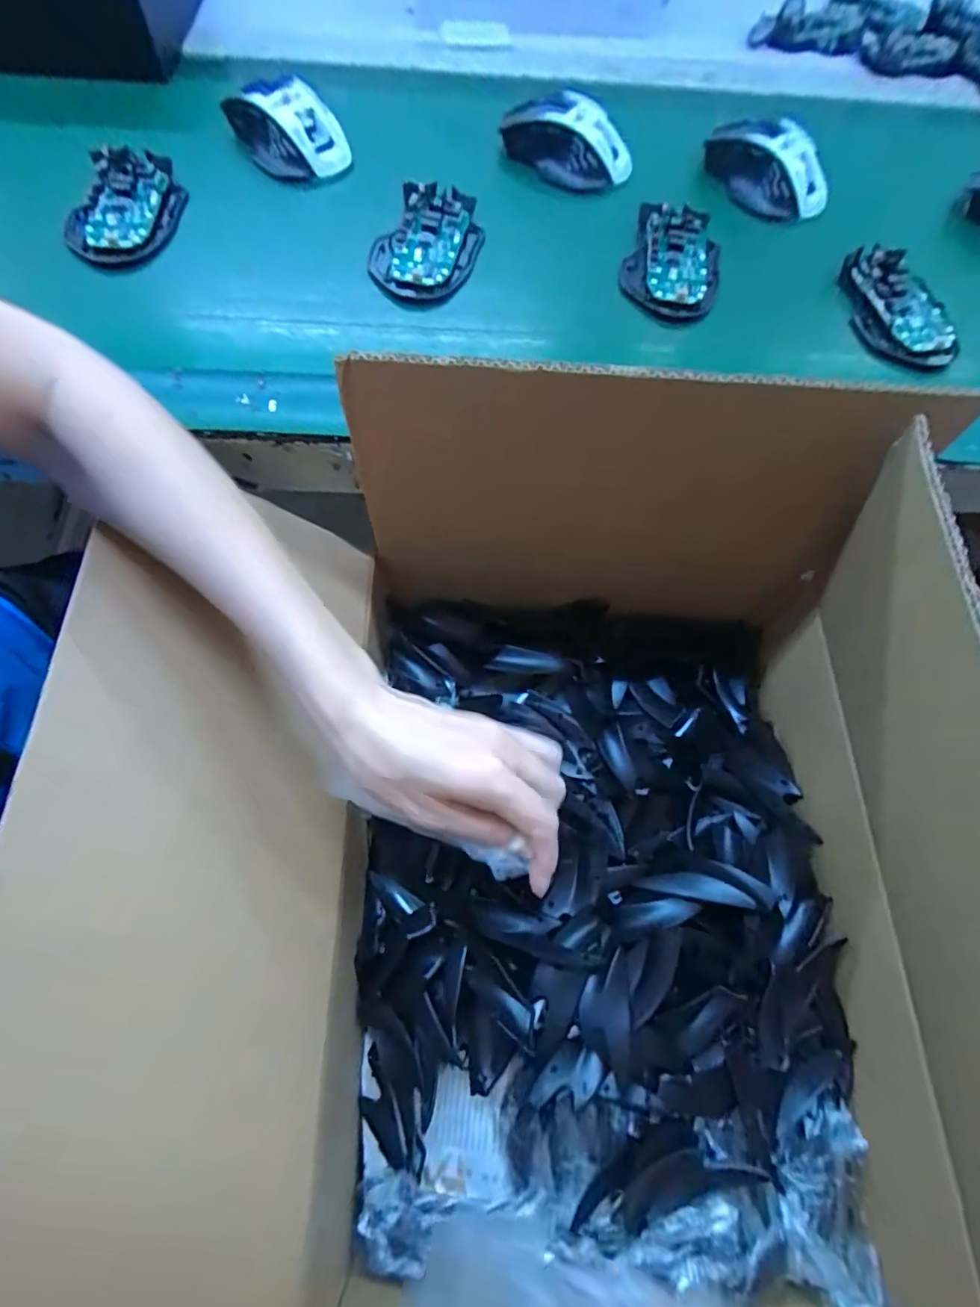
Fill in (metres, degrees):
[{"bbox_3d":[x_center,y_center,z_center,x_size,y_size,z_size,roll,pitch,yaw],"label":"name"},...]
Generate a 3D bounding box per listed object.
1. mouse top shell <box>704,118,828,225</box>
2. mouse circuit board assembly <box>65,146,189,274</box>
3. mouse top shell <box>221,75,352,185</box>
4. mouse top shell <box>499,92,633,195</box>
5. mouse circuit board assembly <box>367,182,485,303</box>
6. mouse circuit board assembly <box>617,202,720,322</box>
[{"bbox_3d":[0.230,-0.402,0.448,0.105,0.047,0.057,39,73,15],"label":"mouse top shell"},{"bbox_3d":[-0.282,-0.346,0.422,0.072,0.030,0.108,2,67,1],"label":"mouse circuit board assembly"},{"bbox_3d":[-0.173,-0.448,0.459,0.073,0.036,0.113,-37,72,-14],"label":"mouse top shell"},{"bbox_3d":[0.064,-0.442,0.467,0.120,0.036,0.062,37,72,14],"label":"mouse top shell"},{"bbox_3d":[-0.050,-0.323,0.424,0.076,0.020,0.125,18,68,8],"label":"mouse circuit board assembly"},{"bbox_3d":[0.140,-0.299,0.414,0.071,0.025,0.103,15,68,7],"label":"mouse circuit board assembly"}]

